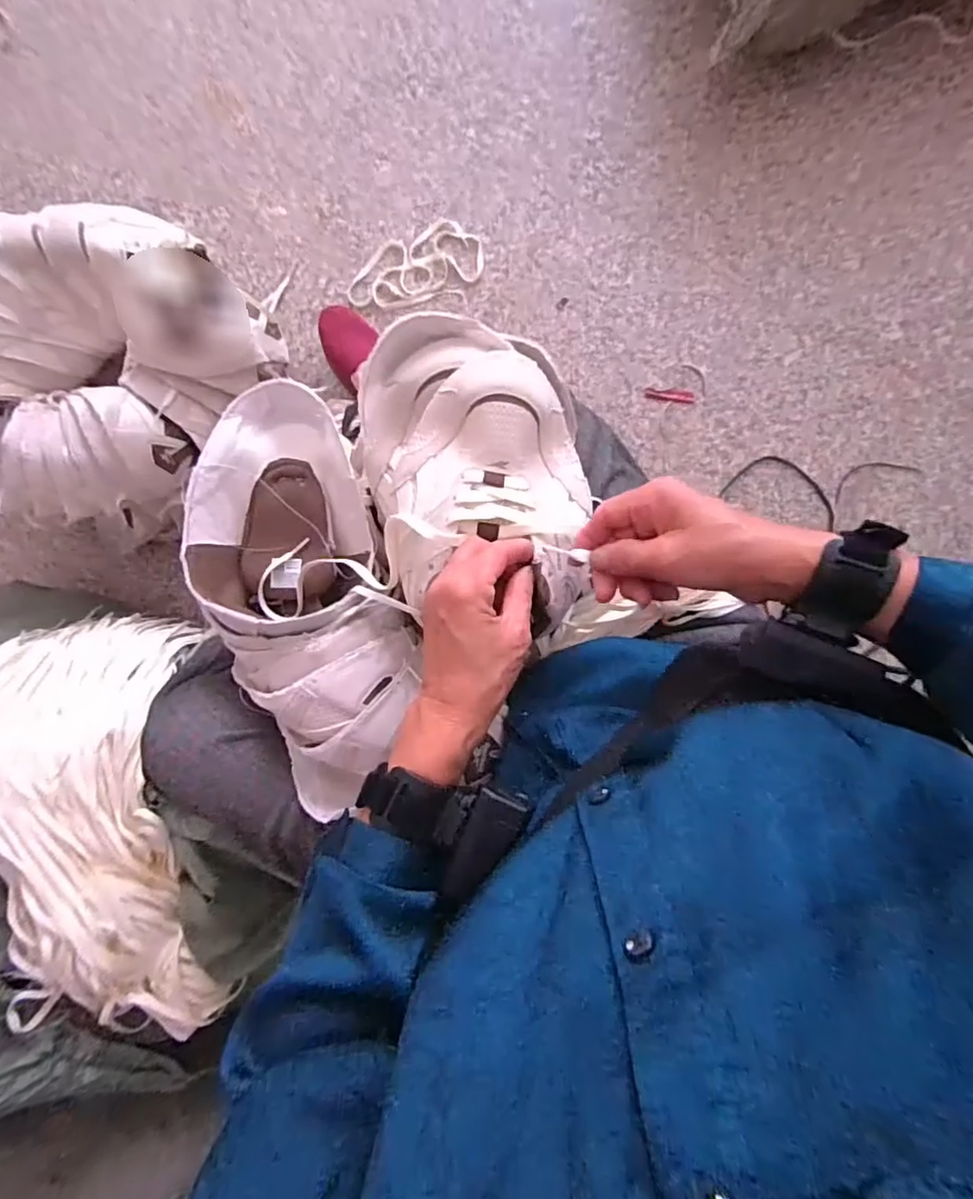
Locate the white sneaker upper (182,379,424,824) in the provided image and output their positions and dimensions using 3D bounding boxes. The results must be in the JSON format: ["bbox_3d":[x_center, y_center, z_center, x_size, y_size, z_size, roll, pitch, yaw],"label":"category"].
[{"bbox_3d":[-0.150,-0.006,0.464,0.161,0.077,0.332,-25,89,6],"label":"white sneaker upper"}]

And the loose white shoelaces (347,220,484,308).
[{"bbox_3d":[-0.112,-0.529,0.887,0.212,0.004,0.125,-2,91,5],"label":"loose white shoelaces"}]

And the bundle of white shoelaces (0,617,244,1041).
[{"bbox_3d":[-0.456,0.250,0.656,0.224,0.148,0.503,-21,77,5],"label":"bundle of white shoelaces"}]

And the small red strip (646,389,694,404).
[{"bbox_3d":[0.281,-0.315,0.863,0.075,0.004,0.016,11,92,4],"label":"small red strip"}]

